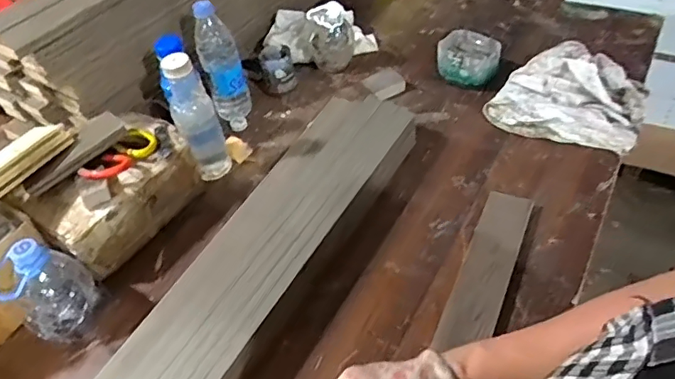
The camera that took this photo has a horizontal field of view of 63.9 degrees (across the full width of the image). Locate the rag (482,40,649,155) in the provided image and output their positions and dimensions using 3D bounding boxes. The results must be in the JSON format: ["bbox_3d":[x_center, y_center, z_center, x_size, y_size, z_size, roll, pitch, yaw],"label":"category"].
[{"bbox_3d":[0.375,-0.158,0.881,0.231,0.093,0.164,16,49,21],"label":"rag"}]

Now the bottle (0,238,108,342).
[{"bbox_3d":[-0.358,0.125,0.675,0.104,0.141,0.081,-36,52,-27],"label":"bottle"}]

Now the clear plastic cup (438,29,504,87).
[{"bbox_3d":[0.226,-0.228,0.933,0.101,0.073,0.104,5,46,11],"label":"clear plastic cup"}]

